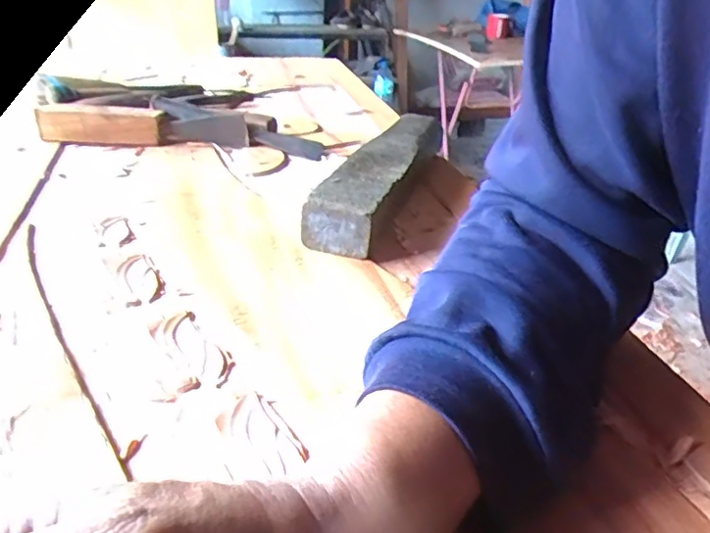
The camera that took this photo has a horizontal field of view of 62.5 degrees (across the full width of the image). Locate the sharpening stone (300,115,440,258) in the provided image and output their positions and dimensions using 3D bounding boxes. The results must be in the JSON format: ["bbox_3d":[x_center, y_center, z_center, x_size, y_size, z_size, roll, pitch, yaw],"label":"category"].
[{"bbox_3d":[0.030,-0.085,0.539,0.051,0.046,0.260,13,31,17],"label":"sharpening stone"}]

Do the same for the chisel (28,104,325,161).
[{"bbox_3d":[-0.184,-0.149,0.632,0.297,0.041,0.050,0,30,-6],"label":"chisel"}]

